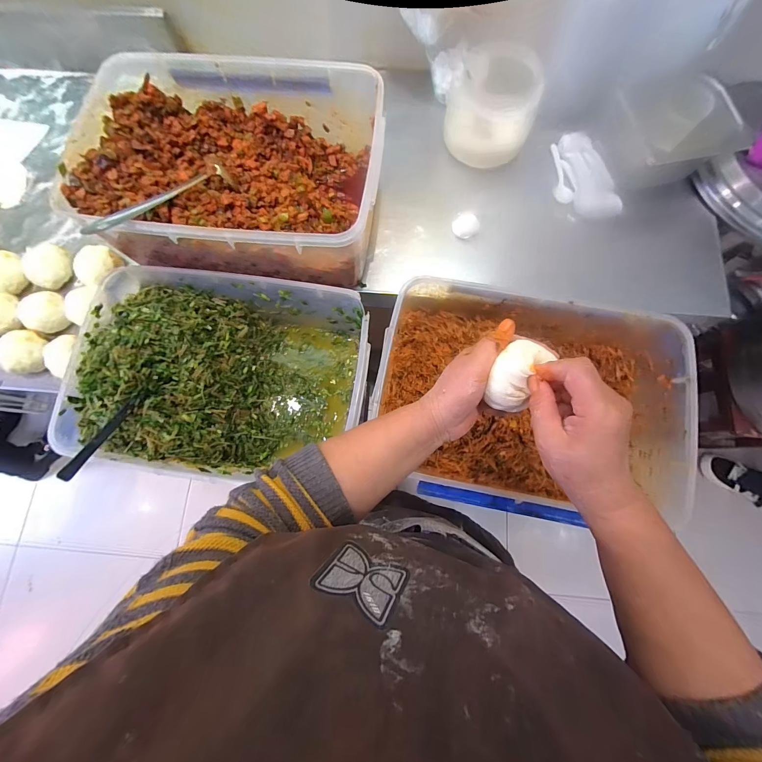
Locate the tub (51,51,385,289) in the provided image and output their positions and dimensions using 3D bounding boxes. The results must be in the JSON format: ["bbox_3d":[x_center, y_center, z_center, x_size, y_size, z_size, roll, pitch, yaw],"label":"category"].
[{"bbox_3d":[-0.215,-0.323,0.514,0.433,0.132,0.319,5,77,2],"label":"tub"}]

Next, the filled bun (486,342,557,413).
[{"bbox_3d":[0.123,-0.004,0.302,0.044,0.037,0.061,20,78,6],"label":"filled bun"}]

